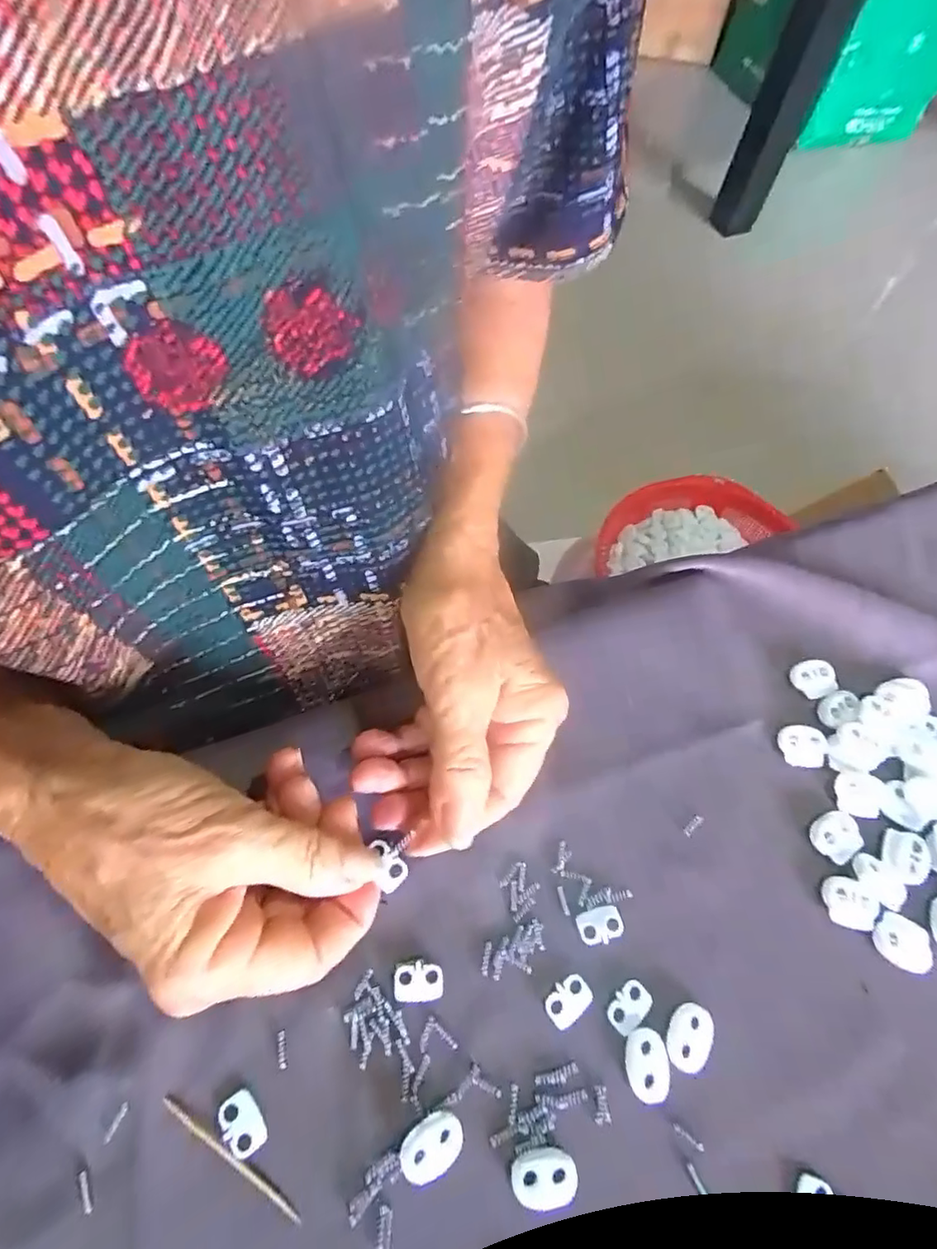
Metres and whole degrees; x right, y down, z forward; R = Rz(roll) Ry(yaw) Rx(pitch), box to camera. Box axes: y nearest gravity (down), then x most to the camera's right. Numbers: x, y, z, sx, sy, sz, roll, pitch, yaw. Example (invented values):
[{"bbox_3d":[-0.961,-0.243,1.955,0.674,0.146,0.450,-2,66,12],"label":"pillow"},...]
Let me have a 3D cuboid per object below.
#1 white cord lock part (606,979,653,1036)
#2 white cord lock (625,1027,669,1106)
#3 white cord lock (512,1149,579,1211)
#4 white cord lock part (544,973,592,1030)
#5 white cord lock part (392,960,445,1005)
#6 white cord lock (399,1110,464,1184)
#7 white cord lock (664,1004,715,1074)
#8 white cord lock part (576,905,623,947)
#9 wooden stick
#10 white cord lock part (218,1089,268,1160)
[{"bbox_3d":[0.063,0.149,0.231,0.018,0.004,0.013,-33,69,-18],"label":"white cord lock part"},{"bbox_3d":[0.067,0.165,0.223,0.015,0.004,0.022,4,63,-1],"label":"white cord lock"},{"bbox_3d":[0.026,0.192,0.206,0.022,0.004,0.015,-5,63,-6],"label":"white cord lock"},{"bbox_3d":[0.039,0.146,0.231,0.019,0.004,0.013,-30,68,-17],"label":"white cord lock part"},{"bbox_3d":[-0.019,0.138,0.231,0.019,0.004,0.014,-4,63,-5],"label":"white cord lock part"},{"bbox_3d":[-0.013,0.181,0.206,0.022,0.004,0.015,-19,57,-27],"label":"white cord lock"},{"bbox_3d":[0.085,0.158,0.228,0.016,0.004,0.023,25,64,9],"label":"white cord lock"},{"bbox_3d":[0.054,0.123,0.244,0.018,0.004,0.013,-7,63,-7],"label":"white cord lock part"},{"bbox_3d":[-0.081,0.183,0.204,0.059,0.004,0.004,31,65,12],"label":"wooden stick"},{"bbox_3d":[-0.080,0.175,0.208,0.014,0.004,0.019,-26,67,-16],"label":"white cord lock part"}]

